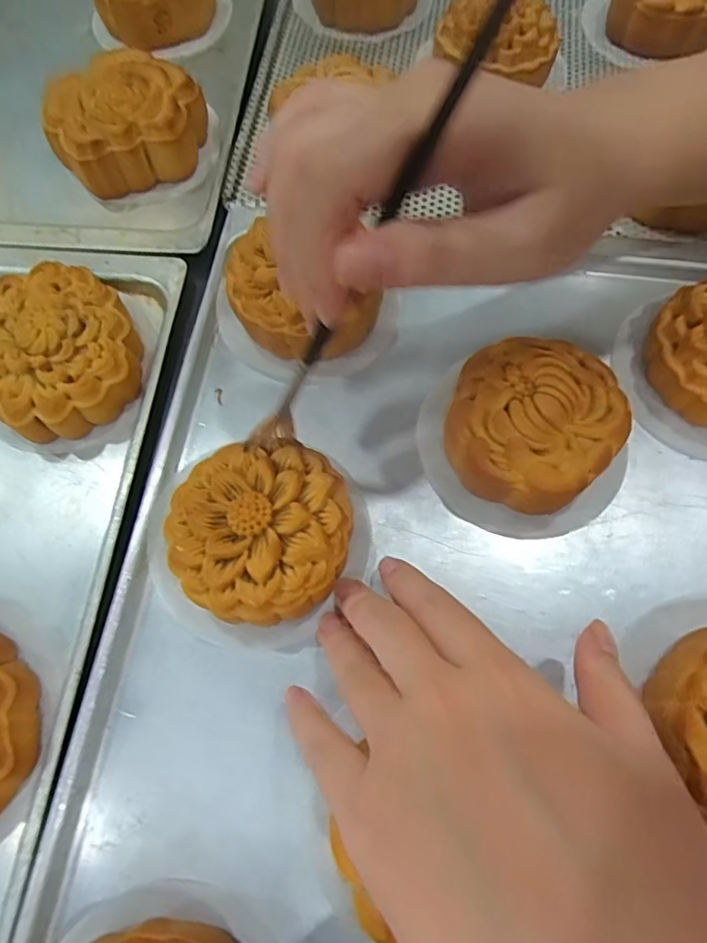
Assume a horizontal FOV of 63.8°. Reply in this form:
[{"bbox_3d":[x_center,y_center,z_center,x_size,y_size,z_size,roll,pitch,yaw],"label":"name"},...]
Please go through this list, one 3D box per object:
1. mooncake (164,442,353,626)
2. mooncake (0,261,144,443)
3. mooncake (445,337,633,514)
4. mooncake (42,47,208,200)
[{"bbox_3d":[-0.038,0.027,0.237,0.071,0.036,0.069,0,67,1],"label":"mooncake"},{"bbox_3d":[-0.143,-0.061,0.277,0.071,0.030,0.087,-25,69,-9],"label":"mooncake"},{"bbox_3d":[0.080,-0.020,0.255,0.074,0.036,0.079,35,72,14],"label":"mooncake"},{"bbox_3d":[-0.133,-0.208,0.337,0.087,0.036,0.087,0,67,1],"label":"mooncake"}]

